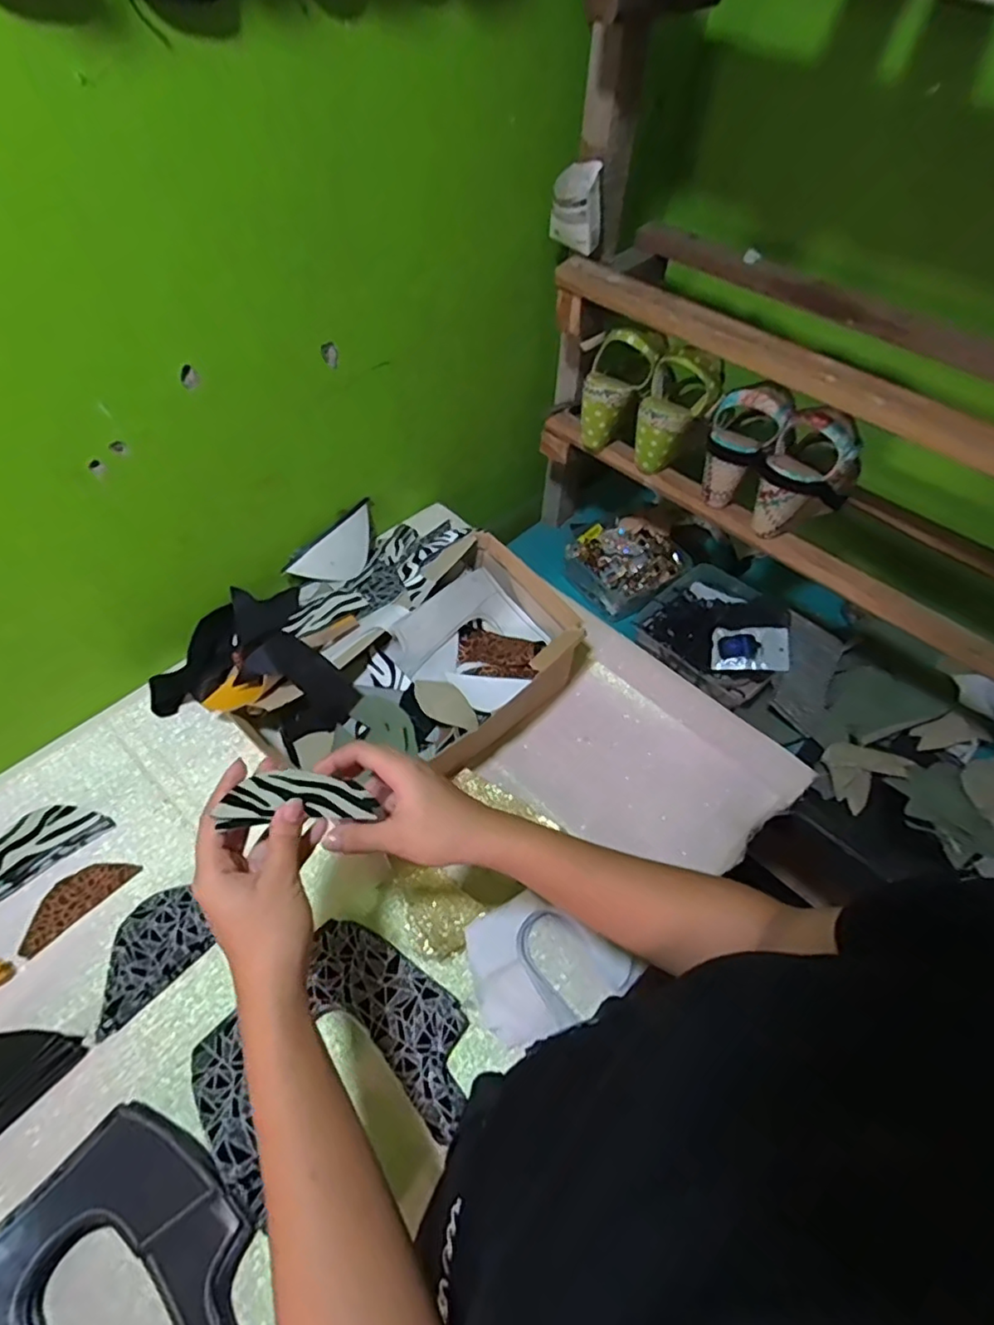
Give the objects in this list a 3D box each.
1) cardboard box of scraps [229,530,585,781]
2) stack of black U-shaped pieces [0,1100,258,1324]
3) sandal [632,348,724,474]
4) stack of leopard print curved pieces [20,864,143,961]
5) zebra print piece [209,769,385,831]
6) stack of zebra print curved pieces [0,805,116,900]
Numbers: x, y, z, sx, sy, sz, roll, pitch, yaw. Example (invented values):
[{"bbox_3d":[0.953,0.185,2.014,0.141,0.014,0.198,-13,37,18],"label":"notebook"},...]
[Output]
[{"bbox_3d":[-0.082,0.015,0.664,0.203,0.088,0.349,40,61,23],"label":"cardboard box of scraps"},{"bbox_3d":[-0.264,0.435,0.410,0.180,0.034,0.181,35,59,21],"label":"stack of black U-shaped pieces"},{"bbox_3d":[0.218,-0.303,0.750,0.087,0.132,0.074,19,54,10],"label":"sandal"},{"bbox_3d":[-0.397,0.220,0.577,0.045,0.004,0.105,36,59,22],"label":"stack of leopard print curved pieces"},{"bbox_3d":[-0.130,0.089,0.410,0.102,0.007,0.039,8,46,-37],"label":"zebra print piece"},{"bbox_3d":[-0.450,0.172,0.597,0.065,0.018,0.114,39,60,23],"label":"stack of zebra print curved pieces"}]

